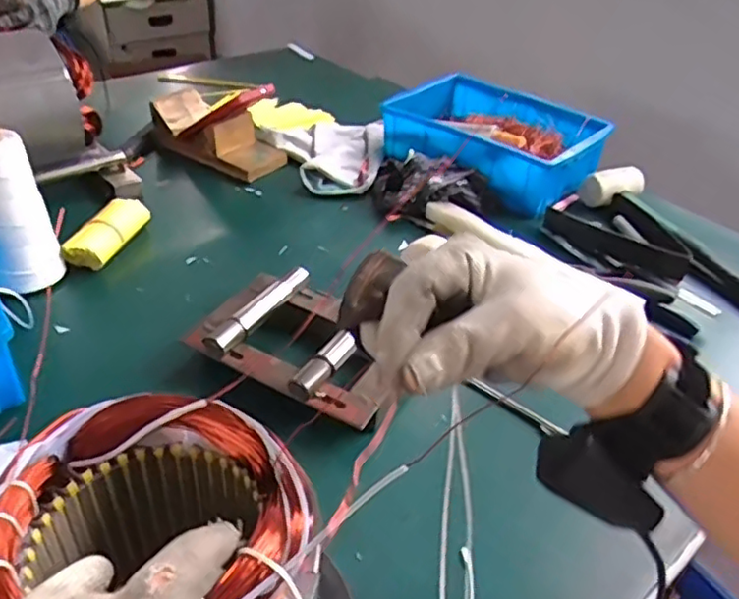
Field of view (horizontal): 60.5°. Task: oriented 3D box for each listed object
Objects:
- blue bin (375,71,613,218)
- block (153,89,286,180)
[{"bbox_3d":[0.178,-0.243,0.939,0.297,0.075,0.227,26,43,26],"label":"blue bin"},{"bbox_3d":[-0.223,-0.248,0.947,0.215,0.062,0.099,25,42,25],"label":"block"}]

